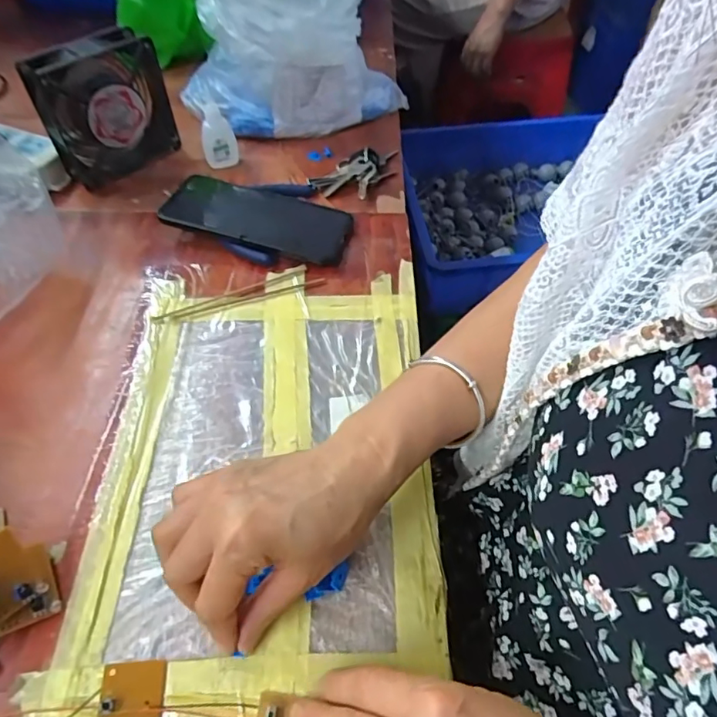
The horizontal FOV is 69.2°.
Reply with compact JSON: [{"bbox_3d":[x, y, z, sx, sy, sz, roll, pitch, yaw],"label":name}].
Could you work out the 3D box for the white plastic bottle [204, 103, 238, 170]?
[{"bbox_3d":[-0.152,-0.239,0.561,0.035,0.058,0.025,-17,53,-10],"label":"white plastic bottle"}]

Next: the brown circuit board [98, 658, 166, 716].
[{"bbox_3d":[-0.119,0.182,0.268,0.031,0.011,0.044,-6,51,-1],"label":"brown circuit board"}]

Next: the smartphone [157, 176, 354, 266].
[{"bbox_3d":[-0.094,-0.137,0.496,0.175,0.012,0.085,14,50,3],"label":"smartphone"}]

